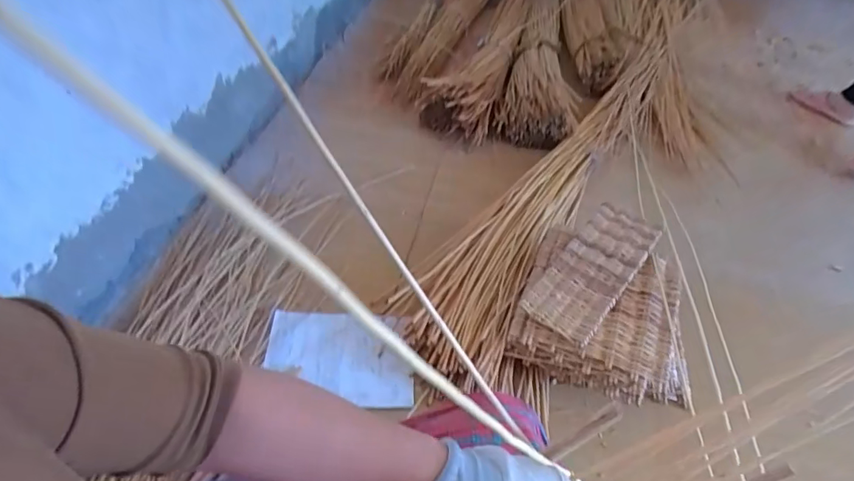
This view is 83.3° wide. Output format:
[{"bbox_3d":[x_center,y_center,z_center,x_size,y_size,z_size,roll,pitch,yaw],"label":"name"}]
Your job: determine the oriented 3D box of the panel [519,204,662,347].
[{"bbox_3d":[0.362,0.053,1.036,0.150,0.031,0.381,33,54,24],"label":"panel"}]

